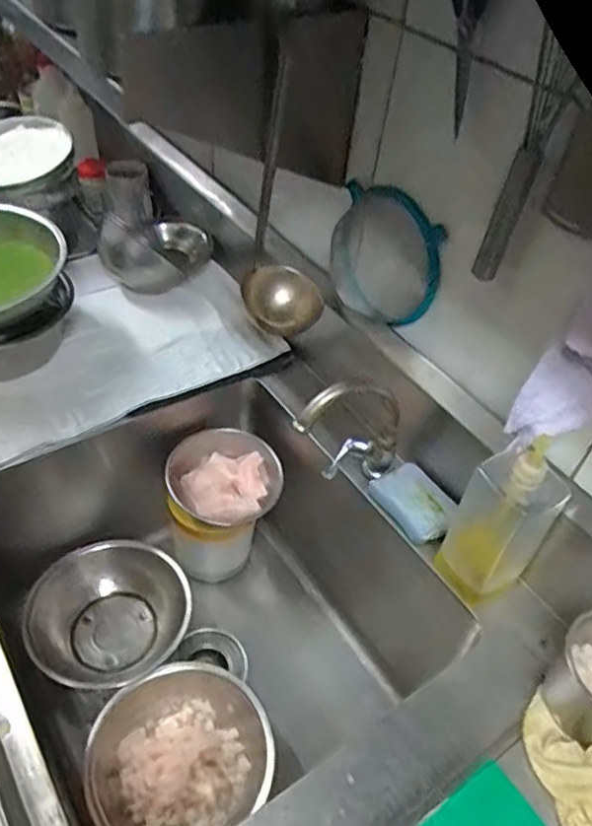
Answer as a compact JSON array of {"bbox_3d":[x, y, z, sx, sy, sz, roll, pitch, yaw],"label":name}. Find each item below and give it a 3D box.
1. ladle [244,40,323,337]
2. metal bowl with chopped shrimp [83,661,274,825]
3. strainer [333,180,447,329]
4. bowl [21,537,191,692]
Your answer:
[{"bbox_3d":[-0.004,-0.262,0.829,0.107,0.349,0.075,6,44,-2],"label":"ladle"},{"bbox_3d":[-0.159,0.467,0.868,0.241,0.077,0.221,-24,53,-29],"label":"metal bowl with chopped shrimp"},{"bbox_3d":[0.129,-0.204,0.870,0.169,0.186,0.097,32,49,23],"label":"strainer"},{"bbox_3d":[-0.295,0.335,1.012,0.238,0.116,0.233,4,44,-4],"label":"bowl"}]

